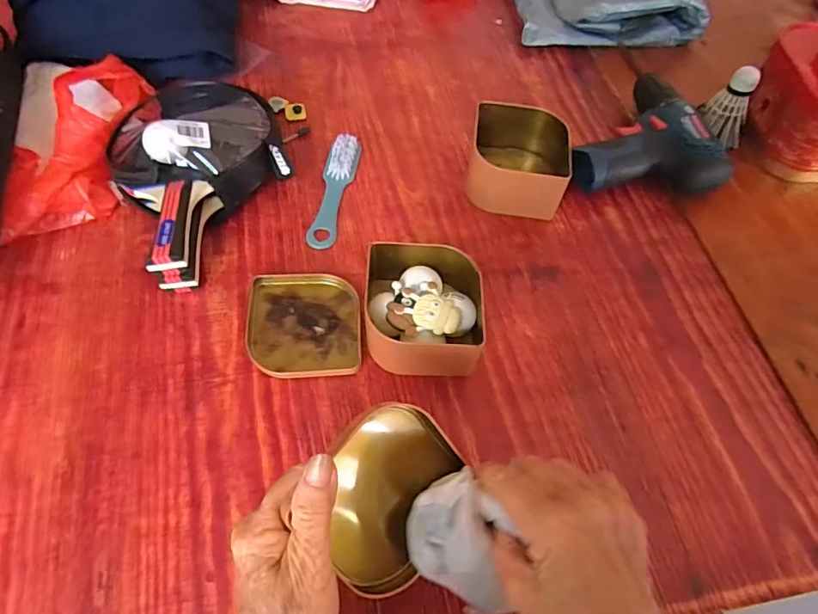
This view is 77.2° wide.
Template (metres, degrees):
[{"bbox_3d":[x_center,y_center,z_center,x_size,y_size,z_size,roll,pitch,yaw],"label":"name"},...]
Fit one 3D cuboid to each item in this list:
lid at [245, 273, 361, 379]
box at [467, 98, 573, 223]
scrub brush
[{"bbox_3d":[-0.095,0.014,0.464,0.100,0.008,0.102,-2,62,-3],"label":"lid"},{"bbox_3d":[0.113,-0.148,0.533,0.098,0.060,0.099,12,62,5],"label":"box"},{"bbox_3d":[-0.079,-0.126,0.543,0.034,0.014,0.145,7,61,2],"label":"scrub brush"}]

